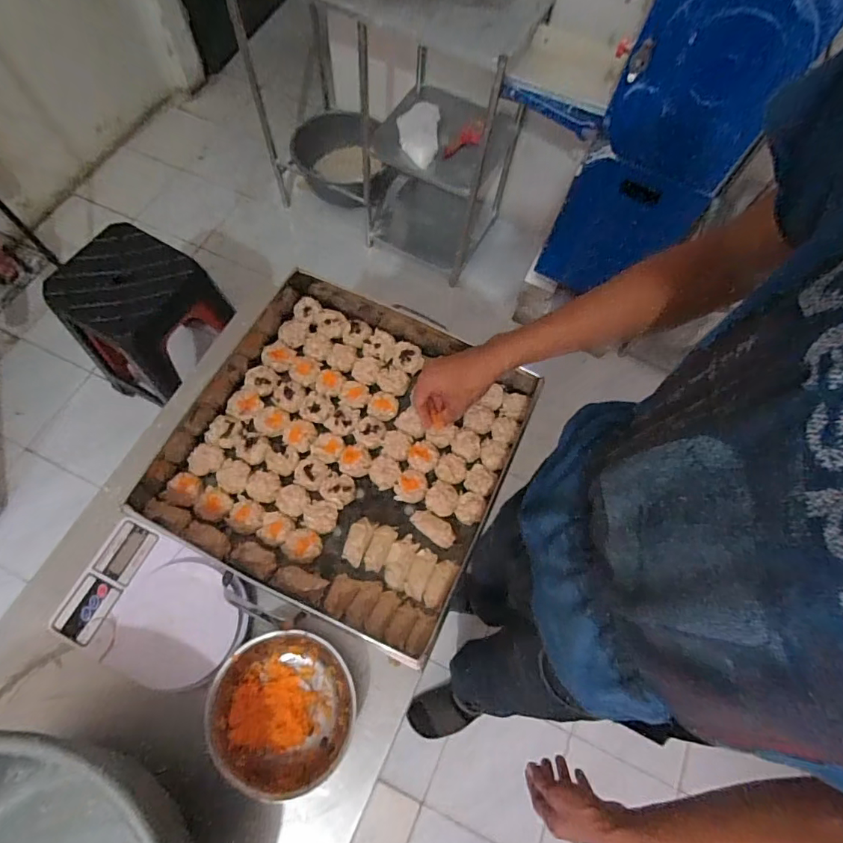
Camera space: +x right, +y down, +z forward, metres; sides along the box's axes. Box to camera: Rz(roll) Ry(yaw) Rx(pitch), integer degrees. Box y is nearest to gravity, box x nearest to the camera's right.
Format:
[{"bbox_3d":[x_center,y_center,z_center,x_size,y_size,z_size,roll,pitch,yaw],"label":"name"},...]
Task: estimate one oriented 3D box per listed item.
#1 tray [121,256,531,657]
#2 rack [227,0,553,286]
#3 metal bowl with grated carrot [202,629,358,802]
[{"bbox_3d":[-0.107,0.026,0.645,0.427,0.082,0.411,26,68,7],"label":"tray"},{"bbox_3d":[-0.113,-1.010,1.585,0.839,0.904,0.416,21,68,5],"label":"rack"},{"bbox_3d":[-0.158,0.328,0.541,0.157,0.046,0.158,1,67,-3],"label":"metal bowl with grated carrot"}]

